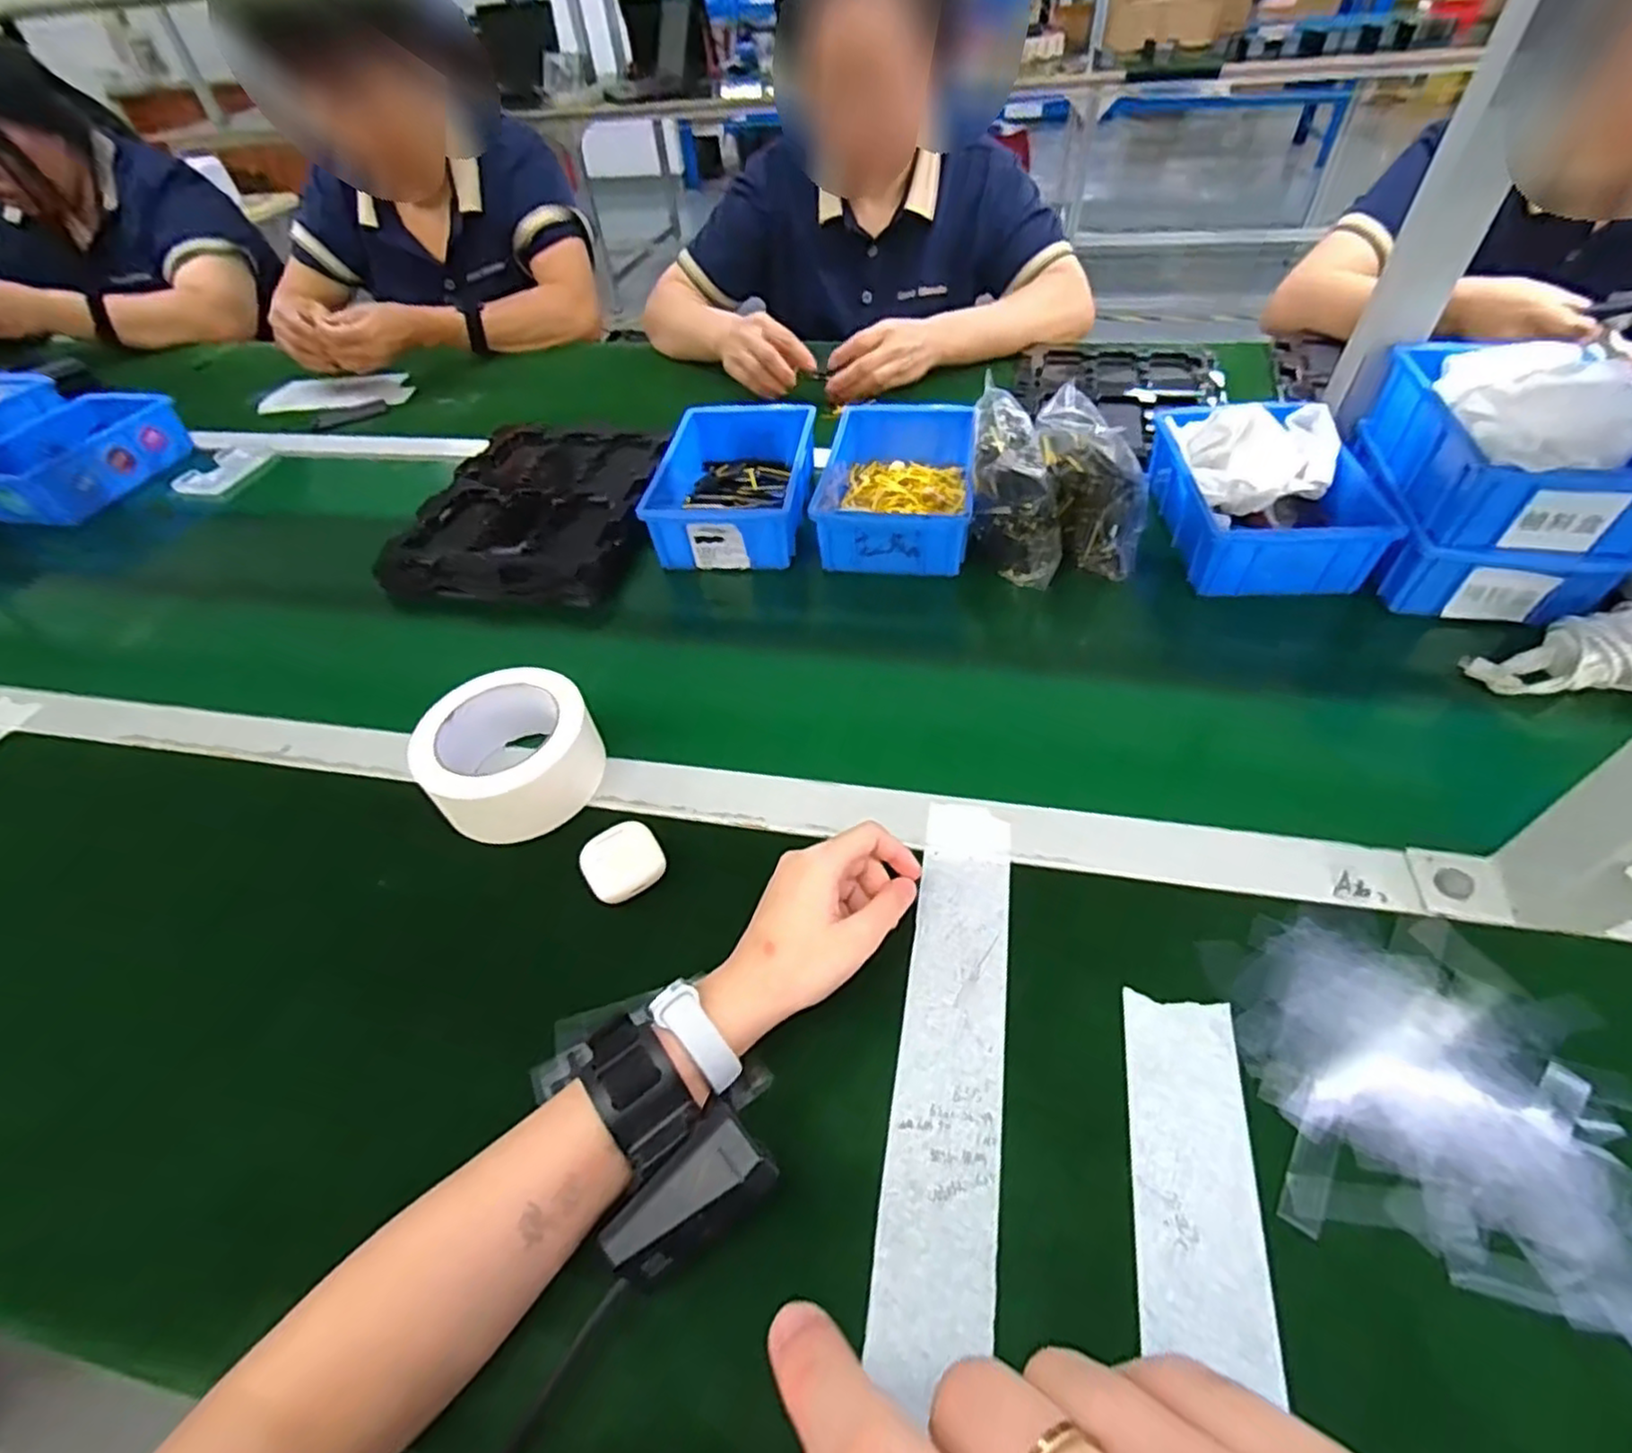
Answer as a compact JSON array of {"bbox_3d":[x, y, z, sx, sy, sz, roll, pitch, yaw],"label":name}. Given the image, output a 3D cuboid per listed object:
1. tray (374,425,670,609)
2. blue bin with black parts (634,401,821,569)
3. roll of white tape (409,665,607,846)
[{"bbox_3d":[-0.279,-0.231,0.736,0.229,0.053,0.288,4,49,8],"label":"tray"},{"bbox_3d":[-0.075,-0.235,0.697,0.136,0.068,0.201,3,49,7],"label":"blue bin with black parts"},{"bbox_3d":[-0.206,0.019,0.484,0.110,0.067,0.104,-3,49,4],"label":"roll of white tape"}]

